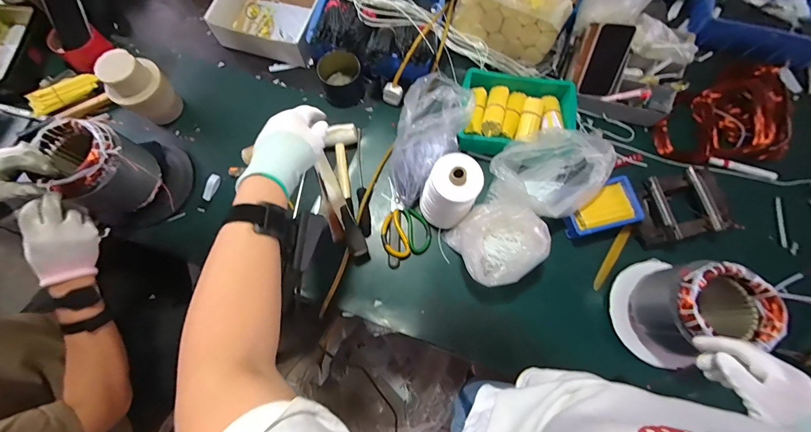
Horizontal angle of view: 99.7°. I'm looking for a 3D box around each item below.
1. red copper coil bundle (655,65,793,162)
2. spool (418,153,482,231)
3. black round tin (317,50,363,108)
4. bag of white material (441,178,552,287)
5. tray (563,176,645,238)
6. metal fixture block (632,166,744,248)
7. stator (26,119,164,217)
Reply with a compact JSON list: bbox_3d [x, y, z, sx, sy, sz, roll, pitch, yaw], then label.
[{"bbox_3d":[0.776,-0.228,0.782,0.365,0.081,0.226,-31,76,-8],"label":"red copper coil bundle"},{"bbox_3d":[0.087,-0.047,0.671,0.102,0.158,0.106,0,74,1],"label":"spool"},{"bbox_3d":[-0.155,-0.333,0.828,0.101,0.085,0.120,-15,75,-4],"label":"black round tin"},{"bbox_3d":[0.180,0.047,0.674,0.174,0.112,0.162,-36,77,-9],"label":"bag of white material"},{"bbox_3d":[0.405,-0.015,0.717,0.153,0.042,0.098,-16,75,-4],"label":"tray"},{"bbox_3d":[0.577,-0.021,0.724,0.209,0.042,0.142,-11,75,-2],"label":"metal fixture block"},{"bbox_3d":[-0.608,-0.088,0.686,0.140,0.159,0.158,23,76,7],"label":"stator"}]

